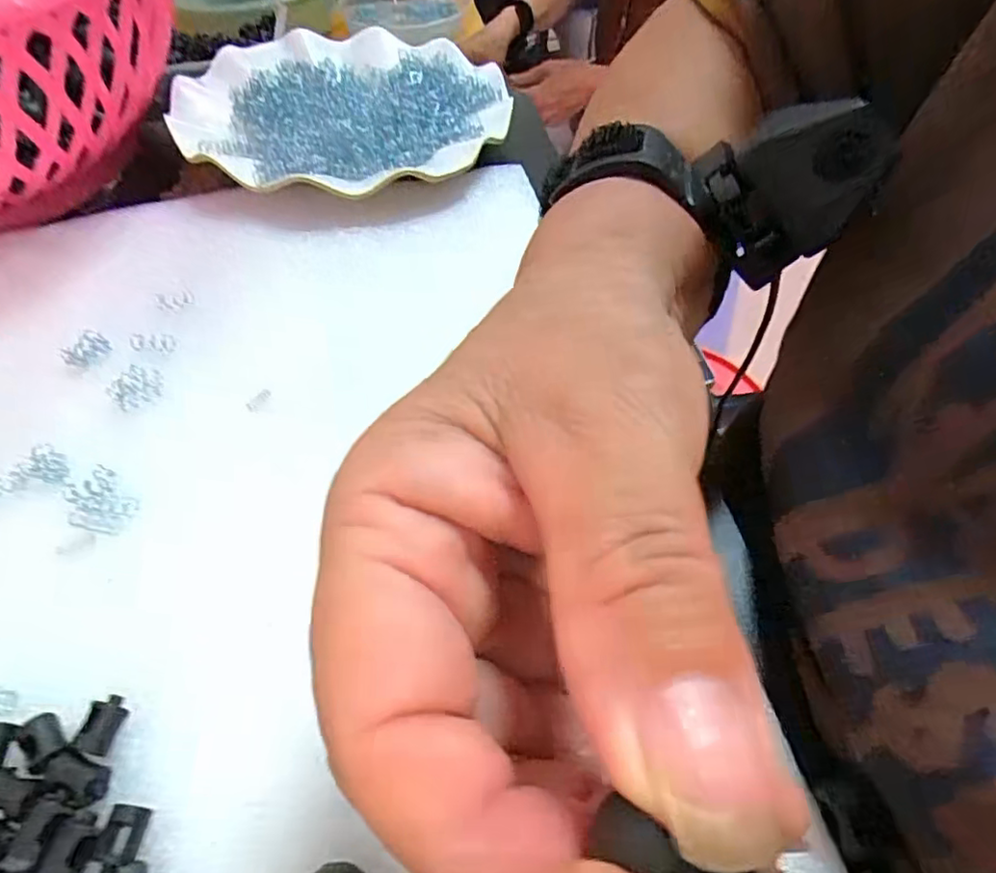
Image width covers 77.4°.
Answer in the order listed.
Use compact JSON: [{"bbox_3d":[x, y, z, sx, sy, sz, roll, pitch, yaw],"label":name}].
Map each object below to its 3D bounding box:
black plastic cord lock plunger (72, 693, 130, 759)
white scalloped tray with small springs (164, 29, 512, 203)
[{"bbox_3d":[-0.106,0.077,0.167,0.007,0.006,0.014,7,54,7],"label":"black plastic cord lock plunger"},{"bbox_3d":[-0.088,-0.193,0.354,0.175,0.029,0.181,-30,58,-20],"label":"white scalloped tray with small springs"}]

